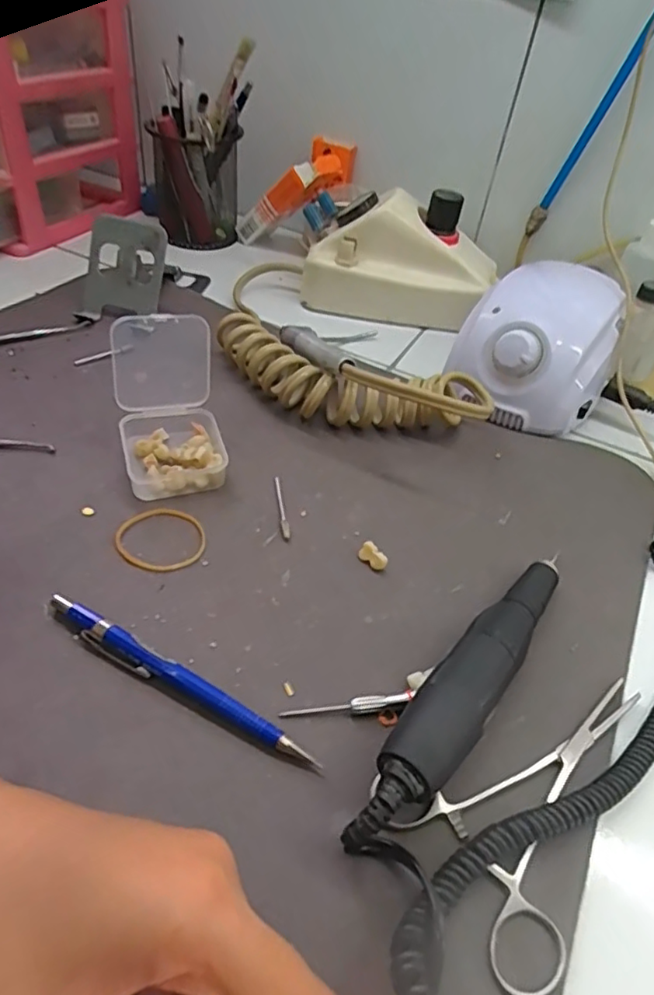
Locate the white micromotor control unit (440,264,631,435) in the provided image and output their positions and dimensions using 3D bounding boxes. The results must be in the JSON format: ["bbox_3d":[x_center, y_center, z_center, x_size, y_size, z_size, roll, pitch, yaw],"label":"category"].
[{"bbox_3d":[0.157,-0.113,0.430,0.105,0.070,0.146,25,46,16],"label":"white micromotor control unit"}]

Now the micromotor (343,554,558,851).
[{"bbox_3d":[0.063,0.077,0.252,0.027,0.029,0.168,30,47,21],"label":"micromotor"}]

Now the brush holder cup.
[{"bbox_3d":[-0.121,-0.329,0.556,0.091,0.153,0.077,-3,45,-12],"label":"brush holder cup"}]

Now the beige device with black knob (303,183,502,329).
[{"bbox_3d":[0.065,-0.208,0.505,0.163,0.085,0.078,10,43,1],"label":"beige device with black knob"}]

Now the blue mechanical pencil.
[{"bbox_3d":[-0.066,0.077,0.247,0.133,0.011,0.011,25,46,16],"label":"blue mechanical pencil"}]

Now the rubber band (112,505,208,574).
[{"bbox_3d":[-0.087,0.021,0.305,0.044,0.005,0.044,5,44,-5],"label":"rubber band"}]

